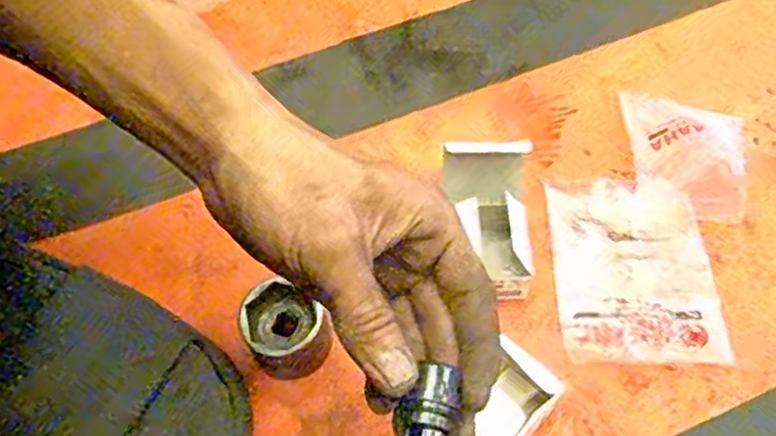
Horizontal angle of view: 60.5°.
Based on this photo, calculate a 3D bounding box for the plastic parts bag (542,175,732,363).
[{"bbox_3d":[0.170,0.034,0.467,0.105,0.005,0.141,-1,59,3],"label":"plastic parts bag"}]

